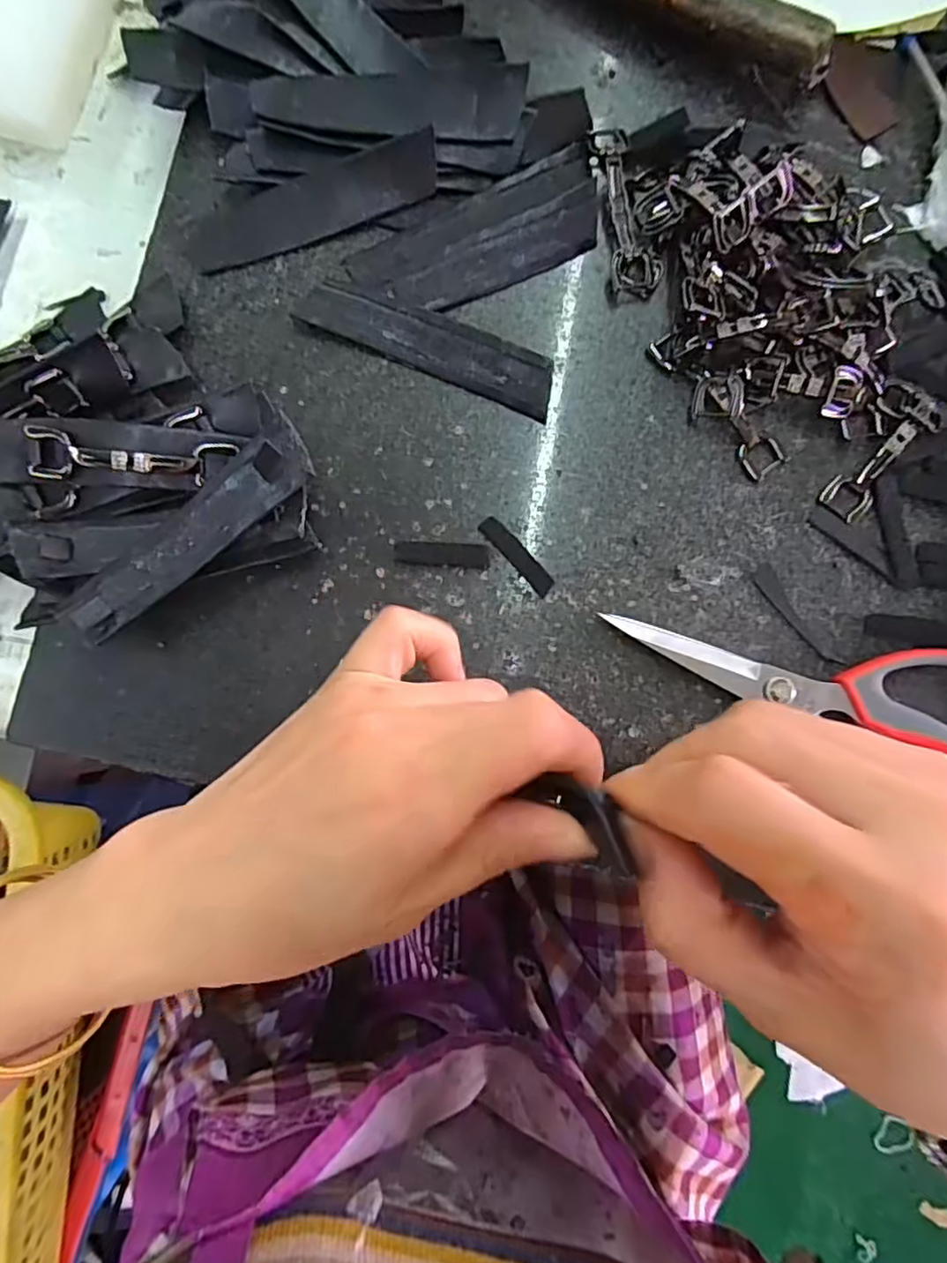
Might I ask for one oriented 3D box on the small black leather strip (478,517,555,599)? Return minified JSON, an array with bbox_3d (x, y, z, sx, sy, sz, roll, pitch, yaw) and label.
[{"bbox_3d":[0.019,-0.032,0.262,0.009,0.004,0.040,-43,87,-2],"label":"small black leather strip"}]

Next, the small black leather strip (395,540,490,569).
[{"bbox_3d":[-0.013,-0.033,0.262,0.039,0.004,0.010,4,86,1],"label":"small black leather strip"}]

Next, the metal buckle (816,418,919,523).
[{"bbox_3d":[0.168,-0.069,0.262,0.019,0.005,0.044,37,105,3],"label":"metal buckle"}]

